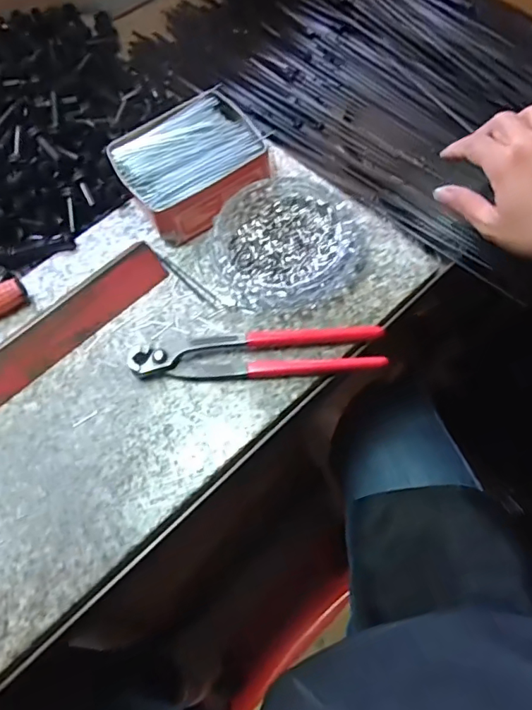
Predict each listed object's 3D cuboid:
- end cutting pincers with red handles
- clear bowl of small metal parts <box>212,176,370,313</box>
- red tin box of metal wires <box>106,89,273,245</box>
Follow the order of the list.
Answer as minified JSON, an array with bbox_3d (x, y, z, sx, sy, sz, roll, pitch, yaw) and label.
[{"bbox_3d":[-0.008,-0.001,0.395,0.196,0.016,0.037,-3,66,3],"label":"end cutting pincers with red handles"},{"bbox_3d":[0.021,-0.099,0.427,0.127,0.025,0.122,-2,66,4],"label":"clear bowl of small metal parts"},{"bbox_3d":[-0.067,-0.170,0.455,0.126,0.051,0.108,-34,67,-9],"label":"red tin box of metal wires"}]

